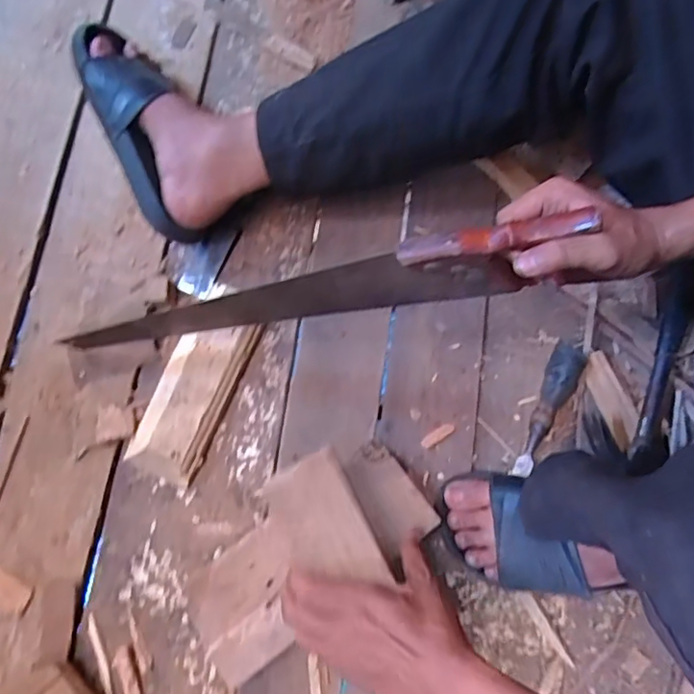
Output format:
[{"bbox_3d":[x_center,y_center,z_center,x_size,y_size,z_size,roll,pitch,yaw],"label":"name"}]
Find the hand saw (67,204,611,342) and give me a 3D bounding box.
[{"bbox_3d":[-0.046,-0.042,0.557,0.506,0.102,0.020,-9,72,23],"label":"hand saw"}]

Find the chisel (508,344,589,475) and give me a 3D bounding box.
[{"bbox_3d":[0.222,0.064,0.643,0.034,0.035,0.163,25,76,8],"label":"chisel"}]

